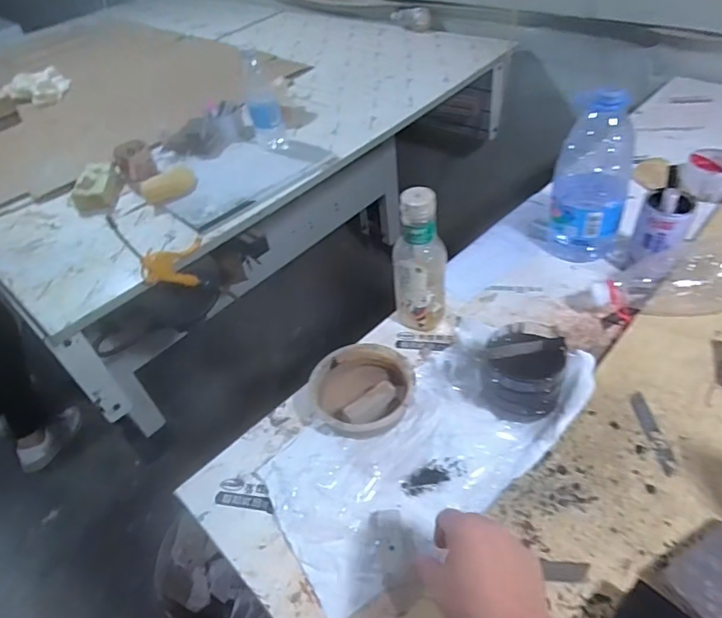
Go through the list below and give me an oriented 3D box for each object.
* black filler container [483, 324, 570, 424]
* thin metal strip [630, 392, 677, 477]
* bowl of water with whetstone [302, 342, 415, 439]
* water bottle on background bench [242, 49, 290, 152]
[{"bbox_3d":[0.190,0.068,0.589,0.085,0.095,0.082,7,46,14],"label":"black filler container"},{"bbox_3d":[0.322,0.133,0.557,0.017,0.004,0.103,-4,44,4],"label":"thin metal strip"},{"bbox_3d":[-0.002,0.099,0.627,0.116,0.033,0.126,-4,44,4],"label":"bowl of water with whetstone"},{"bbox_3d":[-0.207,-0.431,1.062,0.076,0.193,0.078,-12,44,-4],"label":"water bottle on background bench"}]

